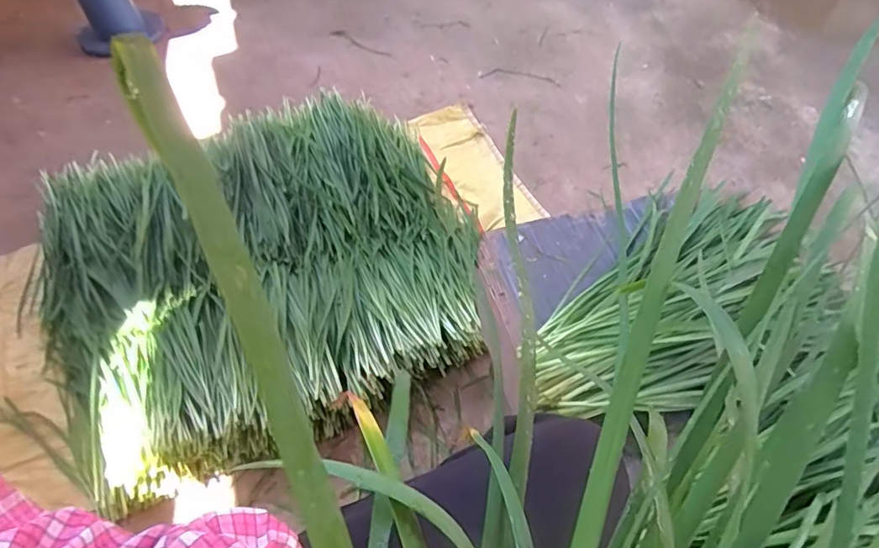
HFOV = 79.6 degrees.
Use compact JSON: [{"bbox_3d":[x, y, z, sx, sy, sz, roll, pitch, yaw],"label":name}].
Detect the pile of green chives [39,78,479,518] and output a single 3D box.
[{"bbox_3d":[-0.319,-0.050,0.980,0.791,0.105,0.742,-24,55,-15],"label":"pile of green chives"}]

